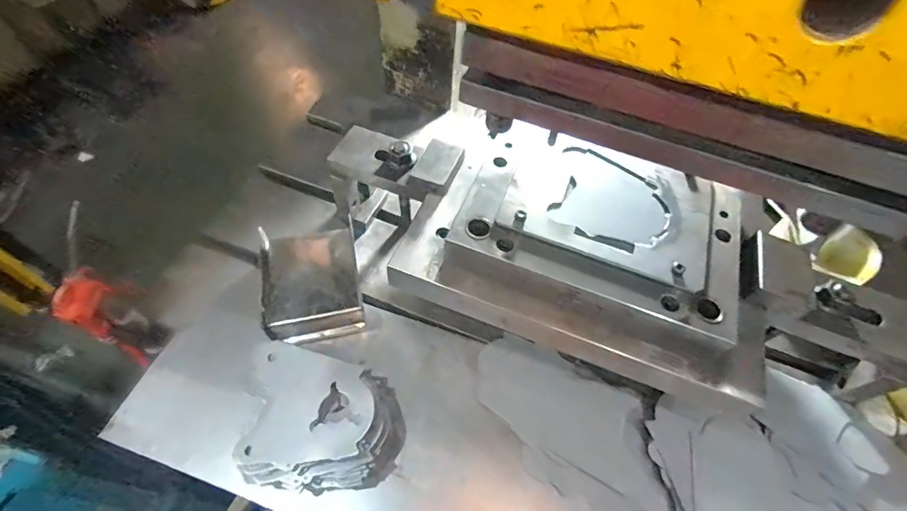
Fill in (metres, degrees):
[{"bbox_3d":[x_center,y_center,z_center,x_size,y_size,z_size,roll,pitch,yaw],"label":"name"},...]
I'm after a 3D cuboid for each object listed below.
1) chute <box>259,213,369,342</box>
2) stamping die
[{"bbox_3d":[-0.200,0.040,0.631,0.131,0.063,0.163,-9,59,-9],"label":"chute"},{"bbox_3d":[0.170,-0.017,0.544,0.430,0.084,0.280,21,57,9],"label":"stamping die"}]

